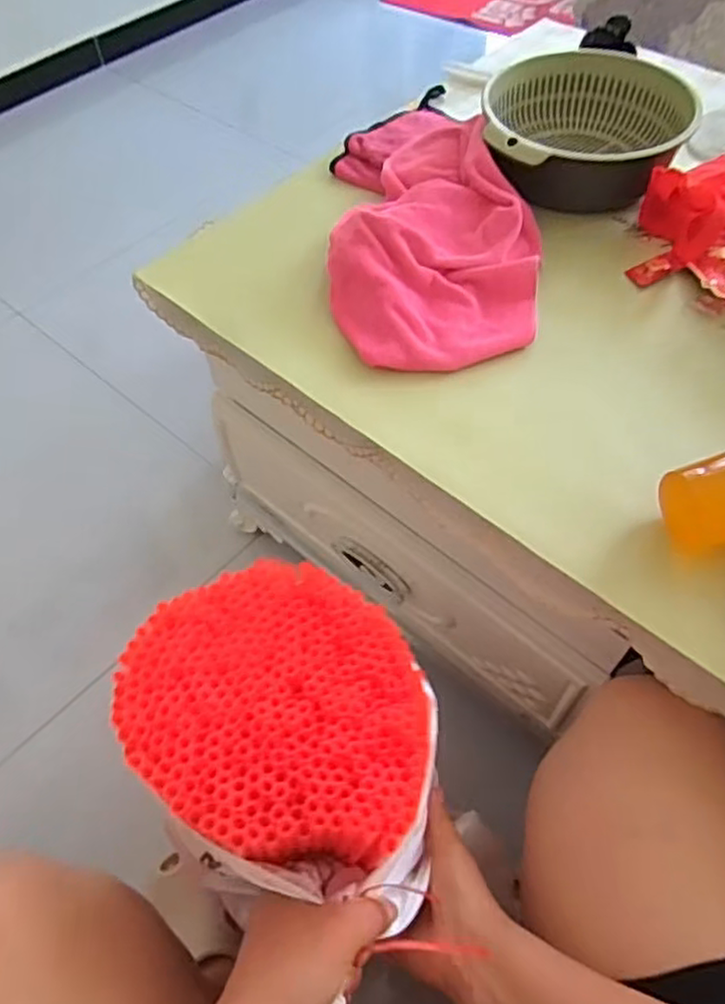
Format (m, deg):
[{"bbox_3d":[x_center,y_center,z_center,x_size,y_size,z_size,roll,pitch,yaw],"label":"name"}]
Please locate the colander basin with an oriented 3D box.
[{"bbox_3d":[0.240,-0.407,0.762,0.218,0.080,0.186,-3,56,1],"label":"colander basin"}]

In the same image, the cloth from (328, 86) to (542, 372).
[{"bbox_3d":[0.071,-0.319,0.726,0.211,0.050,0.448,-2,56,1],"label":"cloth"}]

